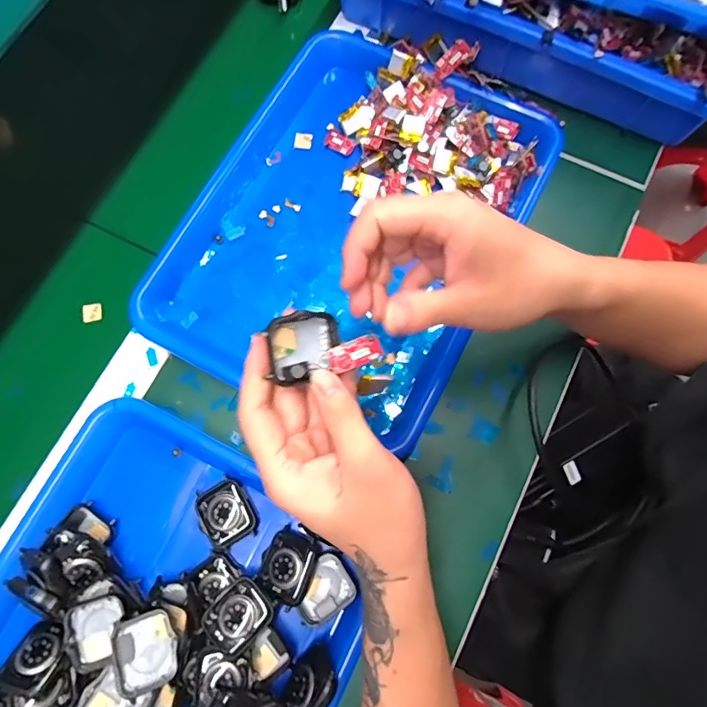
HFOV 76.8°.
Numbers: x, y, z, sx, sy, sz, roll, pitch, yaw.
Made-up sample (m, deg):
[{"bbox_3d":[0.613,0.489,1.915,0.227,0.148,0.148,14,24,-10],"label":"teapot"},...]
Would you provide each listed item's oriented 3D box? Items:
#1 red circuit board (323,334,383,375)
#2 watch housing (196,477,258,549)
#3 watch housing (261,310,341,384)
[{"bbox_3d":[0.000,0.000,0.254,0.032,0.005,0.015,-20,76,-4],"label":"red circuit board"},{"bbox_3d":[-0.093,0.116,0.326,0.037,0.007,0.044,-29,77,-6],"label":"watch housing"},{"bbox_3d":[-0.027,-0.005,0.247,0.041,0.012,0.035,-6,99,-30],"label":"watch housing"}]

